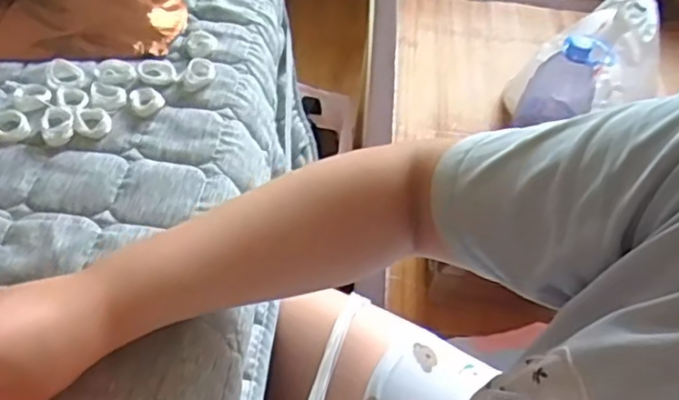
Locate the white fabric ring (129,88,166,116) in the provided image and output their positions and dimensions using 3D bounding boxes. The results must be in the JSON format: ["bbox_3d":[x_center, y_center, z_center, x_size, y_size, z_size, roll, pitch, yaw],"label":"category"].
[{"bbox_3d":[-0.166,-0.087,0.557,0.029,0.009,0.030,3,51,-4],"label":"white fabric ring"}]

